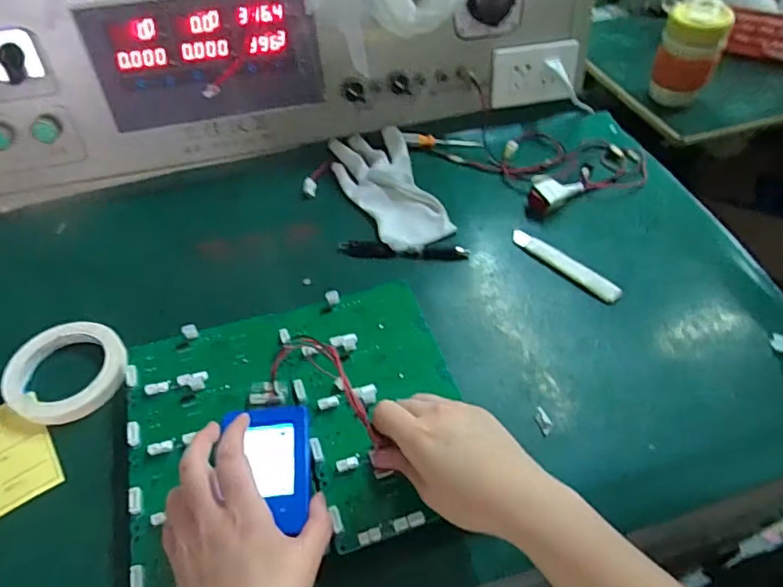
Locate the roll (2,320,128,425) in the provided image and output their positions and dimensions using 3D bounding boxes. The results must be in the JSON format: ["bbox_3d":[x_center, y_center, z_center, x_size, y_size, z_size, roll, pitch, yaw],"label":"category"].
[{"bbox_3d":[-0.305,0.074,0.508,0.101,0.025,0.104,-1,50,1],"label":"roll"}]

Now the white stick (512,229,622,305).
[{"bbox_3d":[0.194,-0.035,0.603,0.020,0.011,0.140,-35,57,-25],"label":"white stick"}]

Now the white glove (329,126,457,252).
[{"bbox_3d":[-0.003,-0.132,0.675,0.101,0.028,0.200,-17,53,-14],"label":"white glove"}]

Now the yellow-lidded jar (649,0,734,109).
[{"bbox_3d":[0.445,-0.355,0.818,0.085,0.144,0.088,-1,50,1],"label":"yellow-lidded jar"}]

